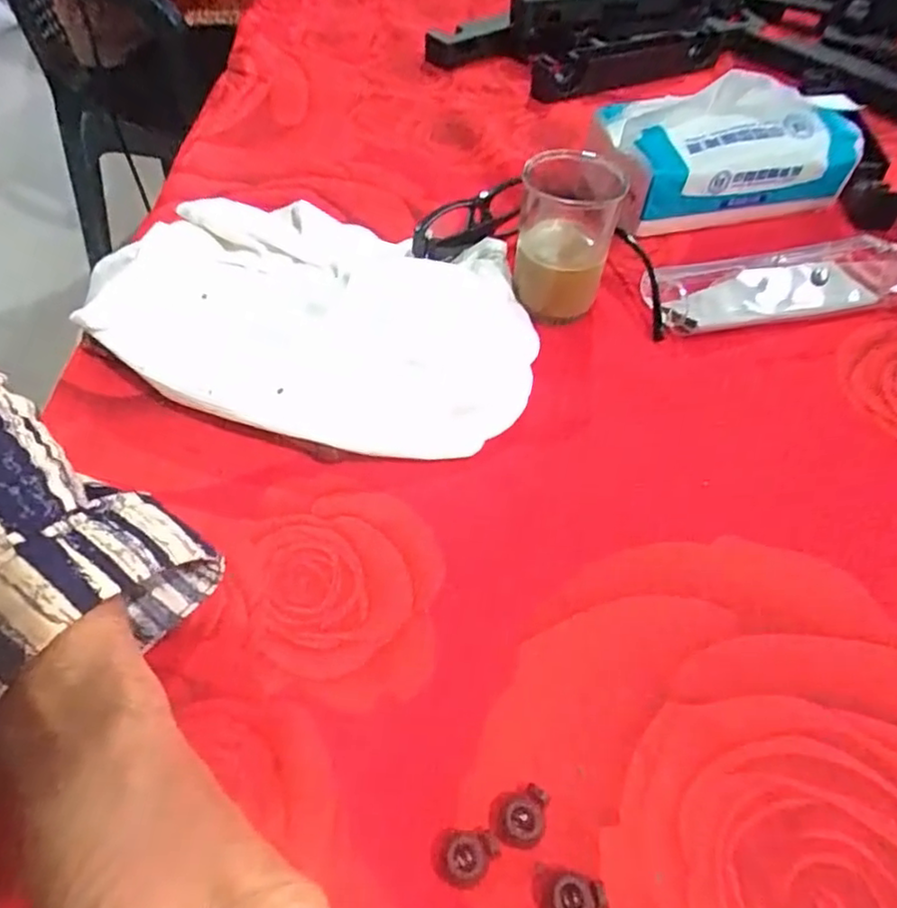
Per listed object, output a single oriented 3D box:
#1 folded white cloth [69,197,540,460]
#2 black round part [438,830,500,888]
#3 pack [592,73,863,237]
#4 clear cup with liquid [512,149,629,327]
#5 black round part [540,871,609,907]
[{"bbox_3d":[-0.074,-0.077,0.353,0.244,0.038,0.163,13,52,10],"label":"folded white cloth"},{"bbox_3d":[0.006,0.131,0.211,0.019,0.010,0.014,5,51,3],"label":"black round part"},{"bbox_3d":[0.177,-0.206,0.429,0.166,0.070,0.084,-10,52,-9],"label":"pack"},{"bbox_3d":[0.064,-0.119,0.363,0.051,0.074,0.055,0,51,-1],"label":"clear cup with liquid"},{"bbox_3d":[0.040,0.140,0.204,0.020,0.010,0.014,2,51,1],"label":"black round part"}]

